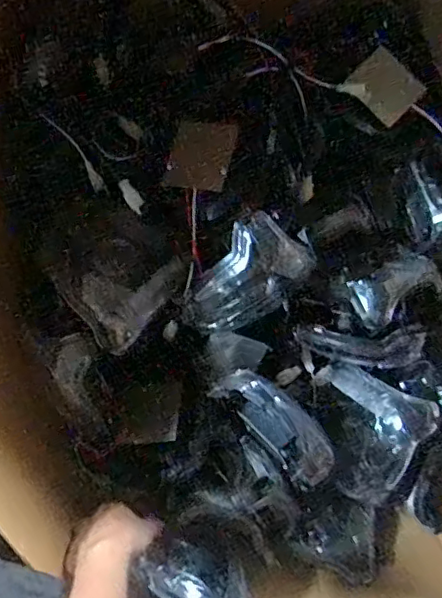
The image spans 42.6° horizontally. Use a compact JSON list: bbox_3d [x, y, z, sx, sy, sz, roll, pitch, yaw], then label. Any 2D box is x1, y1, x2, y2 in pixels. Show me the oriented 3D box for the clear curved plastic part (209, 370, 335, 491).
[{"bbox_3d":[0.055,0.119,0.540,0.049,0.035,0.129,-43,91,-16],"label":"clear curved plastic part"}]

